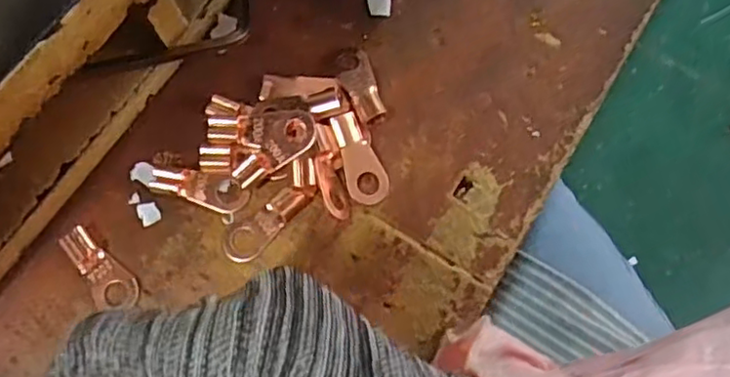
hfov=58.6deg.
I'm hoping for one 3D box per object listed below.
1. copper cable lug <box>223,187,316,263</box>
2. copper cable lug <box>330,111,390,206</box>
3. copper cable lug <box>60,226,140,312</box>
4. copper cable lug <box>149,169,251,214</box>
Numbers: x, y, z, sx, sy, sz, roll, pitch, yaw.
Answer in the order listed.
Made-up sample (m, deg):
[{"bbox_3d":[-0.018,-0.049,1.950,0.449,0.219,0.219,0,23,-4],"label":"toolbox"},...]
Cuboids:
[{"bbox_3d":[-0.041,0.014,0.278,0.046,0.010,0.015,-41,80,3],"label":"copper cable lug"},{"bbox_3d":[-0.002,-0.014,0.284,0.018,0.008,0.040,-15,77,-5],"label":"copper cable lug"},{"bbox_3d":[-0.111,0.034,0.273,0.018,0.006,0.039,-31,79,-9],"label":"copper cable lug"},{"bbox_3d":[-0.072,0.000,0.282,0.042,0.006,0.016,10,76,1],"label":"copper cable lug"}]

